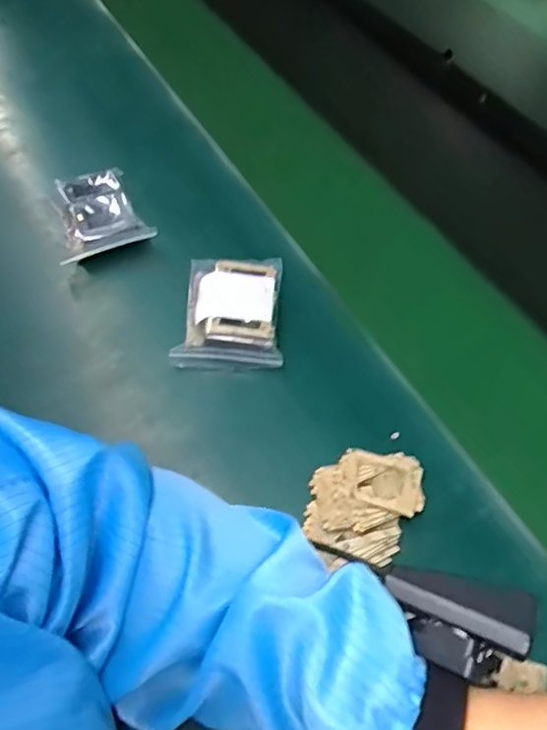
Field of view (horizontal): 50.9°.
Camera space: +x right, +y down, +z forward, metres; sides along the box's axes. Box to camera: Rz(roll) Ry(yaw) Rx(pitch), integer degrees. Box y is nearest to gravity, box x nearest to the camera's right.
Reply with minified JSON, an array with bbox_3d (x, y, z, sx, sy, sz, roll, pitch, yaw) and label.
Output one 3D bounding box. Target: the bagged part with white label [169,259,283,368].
[{"bbox_3d":[-0.036,-0.045,0.492,0.083,0.033,0.099,4,56,2],"label":"bagged part with white label"}]

